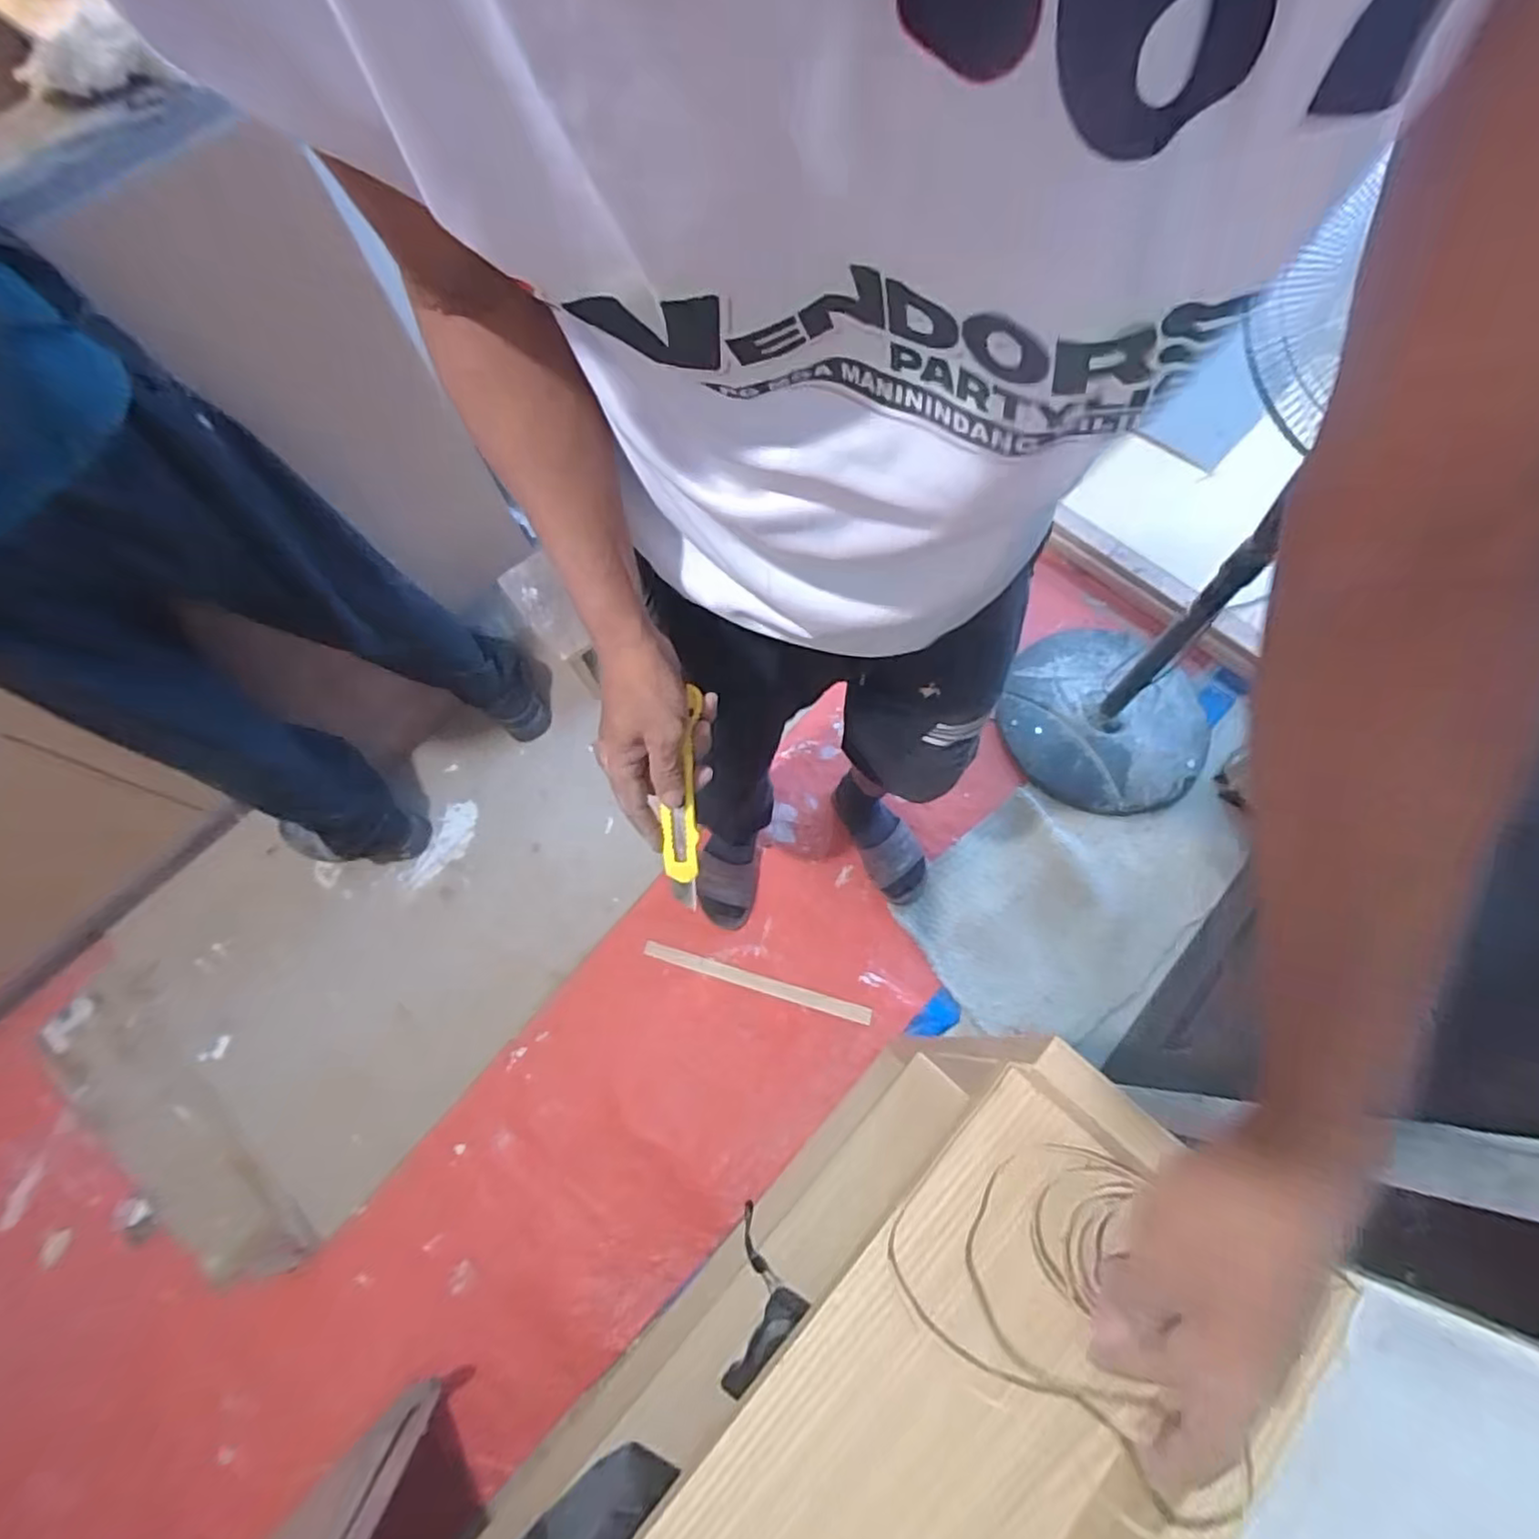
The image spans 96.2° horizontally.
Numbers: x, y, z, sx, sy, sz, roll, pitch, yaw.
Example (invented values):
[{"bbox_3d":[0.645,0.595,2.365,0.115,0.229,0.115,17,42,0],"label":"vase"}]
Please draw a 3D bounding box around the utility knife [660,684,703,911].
[{"bbox_3d":[-0.063,0.021,0.503,0.025,0.009,0.161,5,101,6],"label":"utility knife"}]

